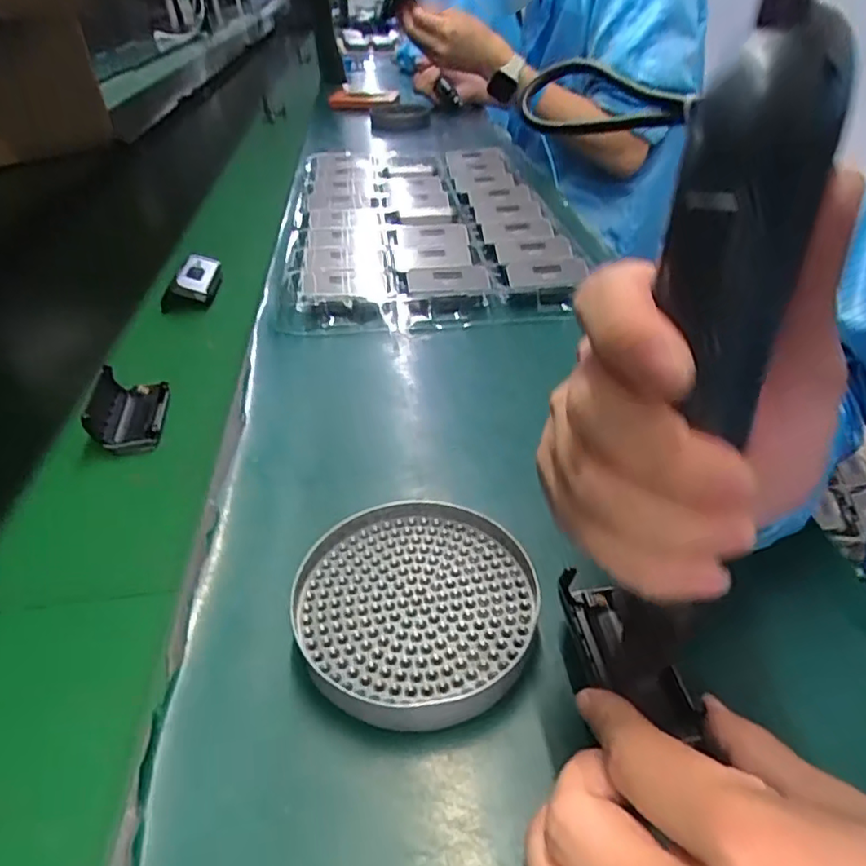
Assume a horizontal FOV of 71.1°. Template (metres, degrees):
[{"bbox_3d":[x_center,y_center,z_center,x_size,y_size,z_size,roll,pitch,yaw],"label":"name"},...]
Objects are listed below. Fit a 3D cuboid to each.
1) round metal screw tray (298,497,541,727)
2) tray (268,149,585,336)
[{"bbox_3d":[-0.006,0.081,0.293,0.117,0.020,0.114,1,38,-1],"label":"round metal screw tray"},{"bbox_3d":[-0.017,-0.250,0.706,0.288,0.043,0.487,-3,38,-6],"label":"tray"}]

